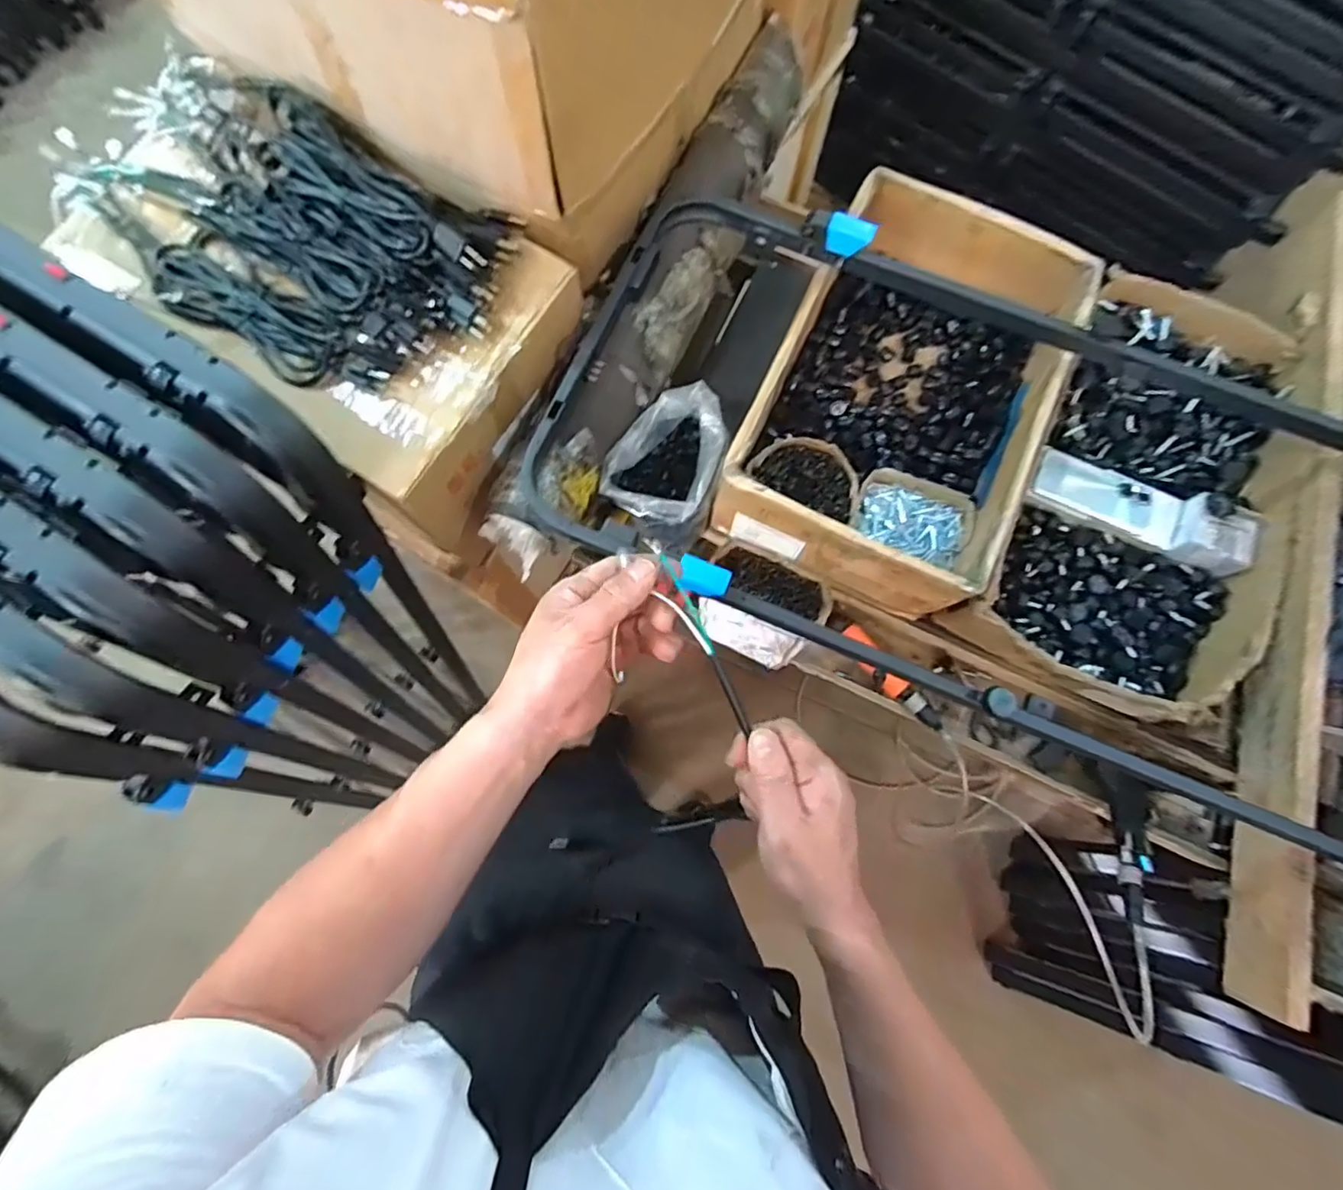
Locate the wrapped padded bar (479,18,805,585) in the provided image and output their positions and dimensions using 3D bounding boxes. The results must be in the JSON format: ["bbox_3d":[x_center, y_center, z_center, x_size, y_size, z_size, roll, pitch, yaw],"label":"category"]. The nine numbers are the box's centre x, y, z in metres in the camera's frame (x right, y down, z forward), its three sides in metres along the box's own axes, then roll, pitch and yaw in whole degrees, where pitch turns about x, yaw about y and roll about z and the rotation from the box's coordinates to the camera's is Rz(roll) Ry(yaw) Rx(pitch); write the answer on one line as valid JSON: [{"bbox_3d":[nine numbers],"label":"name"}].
[{"bbox_3d":[0.003,-0.434,0.791,0.123,0.083,0.864,25,77,5],"label":"wrapped padded bar"}]

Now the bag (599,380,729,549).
[{"bbox_3d":[0.002,-0.172,0.821,0.134,0.153,0.176,30,78,6],"label":"bag"}]

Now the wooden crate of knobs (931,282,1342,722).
[{"bbox_3d":[0.664,-0.144,0.821,0.339,0.111,0.620,26,77,5],"label":"wooden crate of knobs"}]

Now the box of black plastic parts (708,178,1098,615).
[{"bbox_3d":[0.330,-0.282,0.838,0.340,0.168,0.551,25,77,5],"label":"box of black plastic parts"}]

